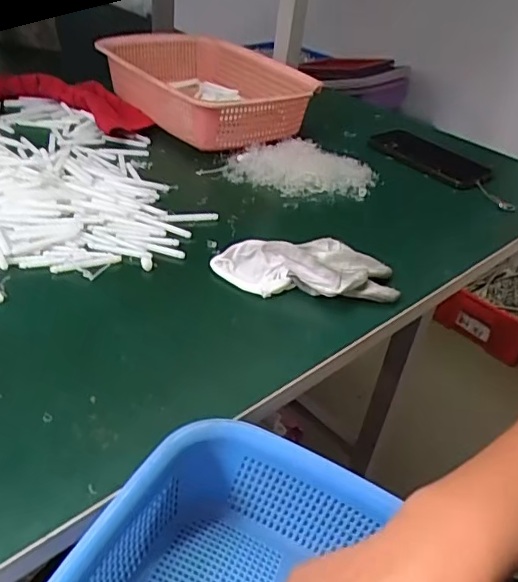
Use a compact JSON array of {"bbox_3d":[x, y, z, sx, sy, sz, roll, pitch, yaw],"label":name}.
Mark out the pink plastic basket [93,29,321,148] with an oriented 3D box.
[{"bbox_3d":[-0.090,-0.290,0.783,0.209,0.080,0.329,-21,44,-34],"label":"pink plastic basket"}]

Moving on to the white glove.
[{"bbox_3d":[0.039,-0.021,0.483,0.156,0.035,0.065,5,35,-3],"label":"white glove"}]

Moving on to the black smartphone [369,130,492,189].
[{"bbox_3d":[0.223,-0.175,0.732,0.087,0.016,0.159,-22,45,-35],"label":"black smartphone"}]

